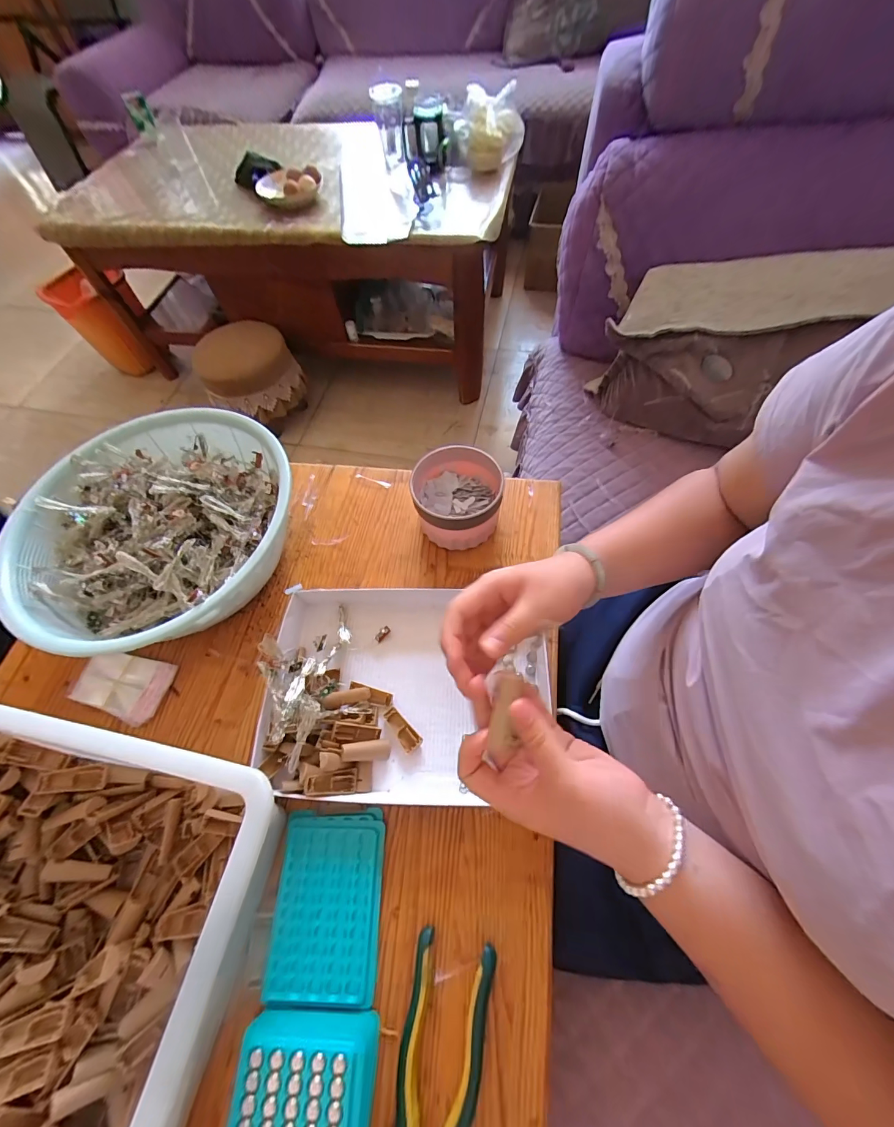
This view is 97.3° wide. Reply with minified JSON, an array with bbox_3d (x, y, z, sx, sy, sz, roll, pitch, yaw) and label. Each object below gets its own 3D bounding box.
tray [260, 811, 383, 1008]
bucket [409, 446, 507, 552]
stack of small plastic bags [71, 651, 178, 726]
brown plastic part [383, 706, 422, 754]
[{"bbox_3d":[-0.108,0.305,0.358,0.093,0.018,0.132,-1,63,4],"label":"tray"},{"bbox_3d":[0.015,-0.081,0.518,0.108,0.080,0.114,-7,62,1],"label":"bucket"},{"bbox_3d":[-0.387,0.139,0.465,0.114,0.014,0.067,14,65,11],"label":"stack of small plastic bags"},{"bbox_3d":[-0.048,0.176,0.420,0.020,0.007,0.050,-36,66,-14],"label":"brown plastic part"}]

